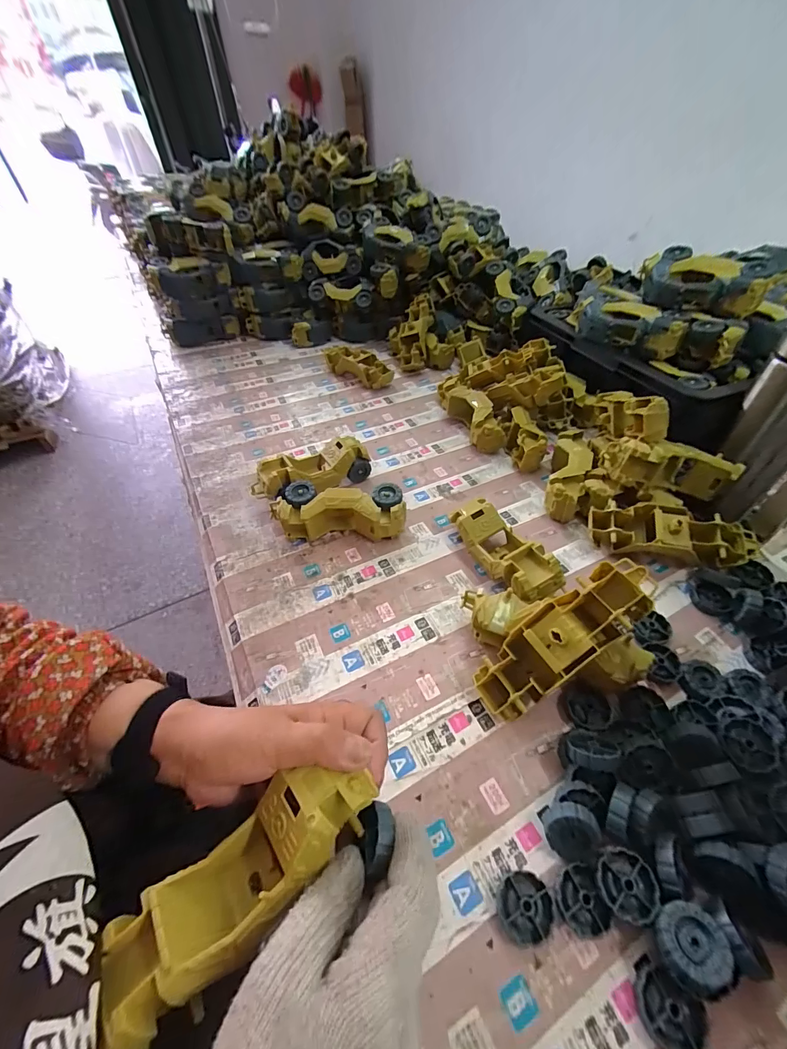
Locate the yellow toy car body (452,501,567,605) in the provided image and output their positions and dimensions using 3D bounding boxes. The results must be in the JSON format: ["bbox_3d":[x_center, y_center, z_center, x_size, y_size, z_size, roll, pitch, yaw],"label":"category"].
[{"bbox_3d":[0.125,0.031,0.463,0.057,0.070,0.157,-17,50,-15],"label":"yellow toy car body"}]

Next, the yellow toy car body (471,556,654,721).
[{"bbox_3d":[0.148,0.103,0.352,0.179,0.050,0.057,-42,51,5],"label":"yellow toy car body"}]

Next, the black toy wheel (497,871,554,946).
[{"bbox_3d":[0.092,0.270,0.280,0.036,0.011,0.036,0,45,0],"label":"black toy wheel"}]

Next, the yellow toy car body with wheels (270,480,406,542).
[{"bbox_3d":[-0.071,-0.014,0.517,0.172,0.059,0.060,3,47,2],"label":"yellow toy car body with wheels"}]

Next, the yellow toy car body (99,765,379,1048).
[{"bbox_3d":[-0.079,0.203,0.232,0.151,0.052,0.056,-35,53,-18],"label":"yellow toy car body"}]

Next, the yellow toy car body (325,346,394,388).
[{"bbox_3d":[-0.074,-0.335,0.837,0.179,0.057,0.054,32,53,28],"label":"yellow toy car body"}]

